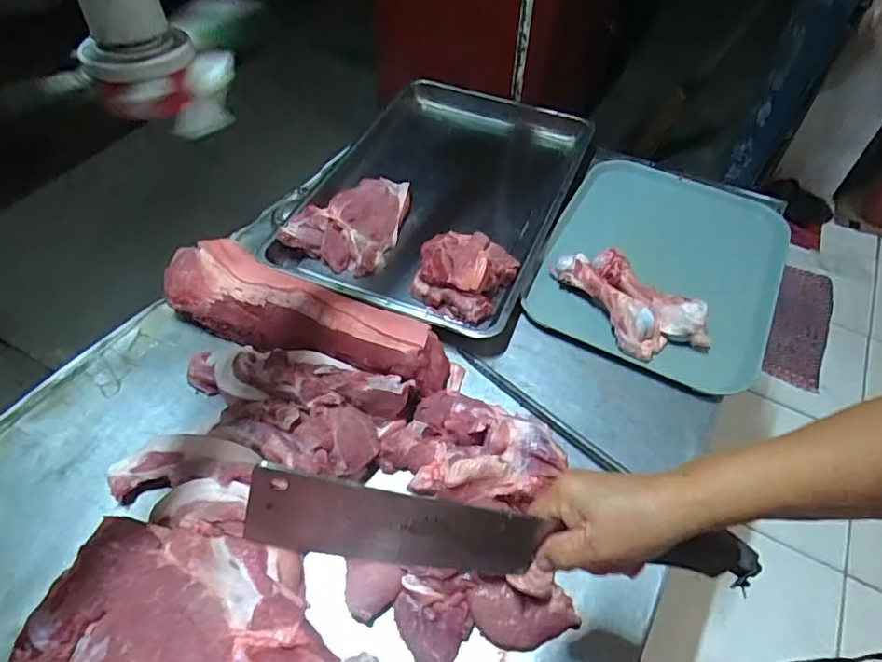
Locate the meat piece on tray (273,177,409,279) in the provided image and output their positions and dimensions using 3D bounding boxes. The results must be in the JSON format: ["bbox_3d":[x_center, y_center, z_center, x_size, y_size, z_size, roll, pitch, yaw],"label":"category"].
[{"bbox_3d":[-0.144,-0.189,0.914,0.157,0.063,0.198,17,52,10],"label":"meat piece on tray"}]

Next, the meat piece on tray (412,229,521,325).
[{"bbox_3d":[0.041,-0.096,0.832,0.127,0.072,0.157,25,54,16],"label":"meat piece on tray"}]

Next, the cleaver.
[{"bbox_3d":[0.050,0.156,0.420,0.380,0.086,0.026,9,51,-5],"label":"cleaver"}]

